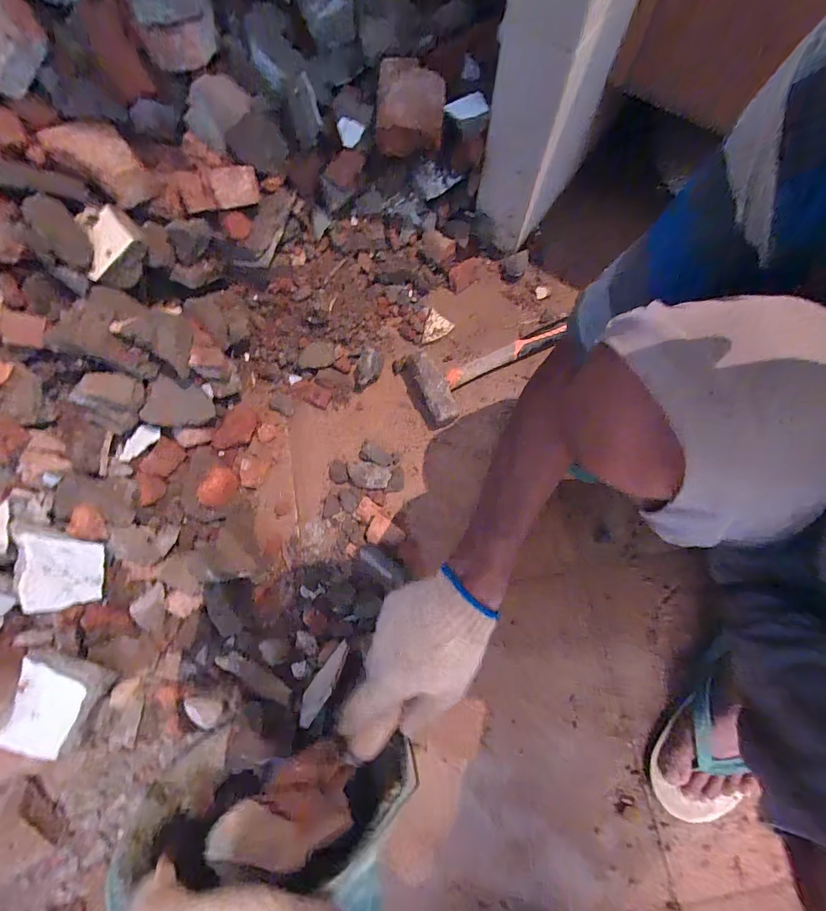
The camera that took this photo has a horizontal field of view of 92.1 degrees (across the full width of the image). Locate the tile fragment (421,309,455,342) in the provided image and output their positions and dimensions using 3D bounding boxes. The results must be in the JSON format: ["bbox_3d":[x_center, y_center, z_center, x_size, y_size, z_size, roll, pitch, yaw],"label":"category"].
[{"bbox_3d":[0.036,-0.210,0.660,0.044,0.006,0.055,34,79,9],"label":"tile fragment"}]

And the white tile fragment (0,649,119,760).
[{"bbox_3d":[-0.408,0.284,0.455,0.084,0.038,0.105,7,77,3],"label":"white tile fragment"}]

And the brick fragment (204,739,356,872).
[{"bbox_3d":[-0.114,0.317,0.368,0.107,0.104,0.043,-10,76,-4],"label":"brick fragment"}]

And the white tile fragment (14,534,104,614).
[{"bbox_3d":[-0.419,0.138,0.478,0.076,0.007,0.095,-1,101,-38],"label":"white tile fragment"}]

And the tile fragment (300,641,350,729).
[{"bbox_3d":[-0.105,0.273,0.480,0.093,0.039,0.006,-50,123,-22],"label":"tile fragment"}]

